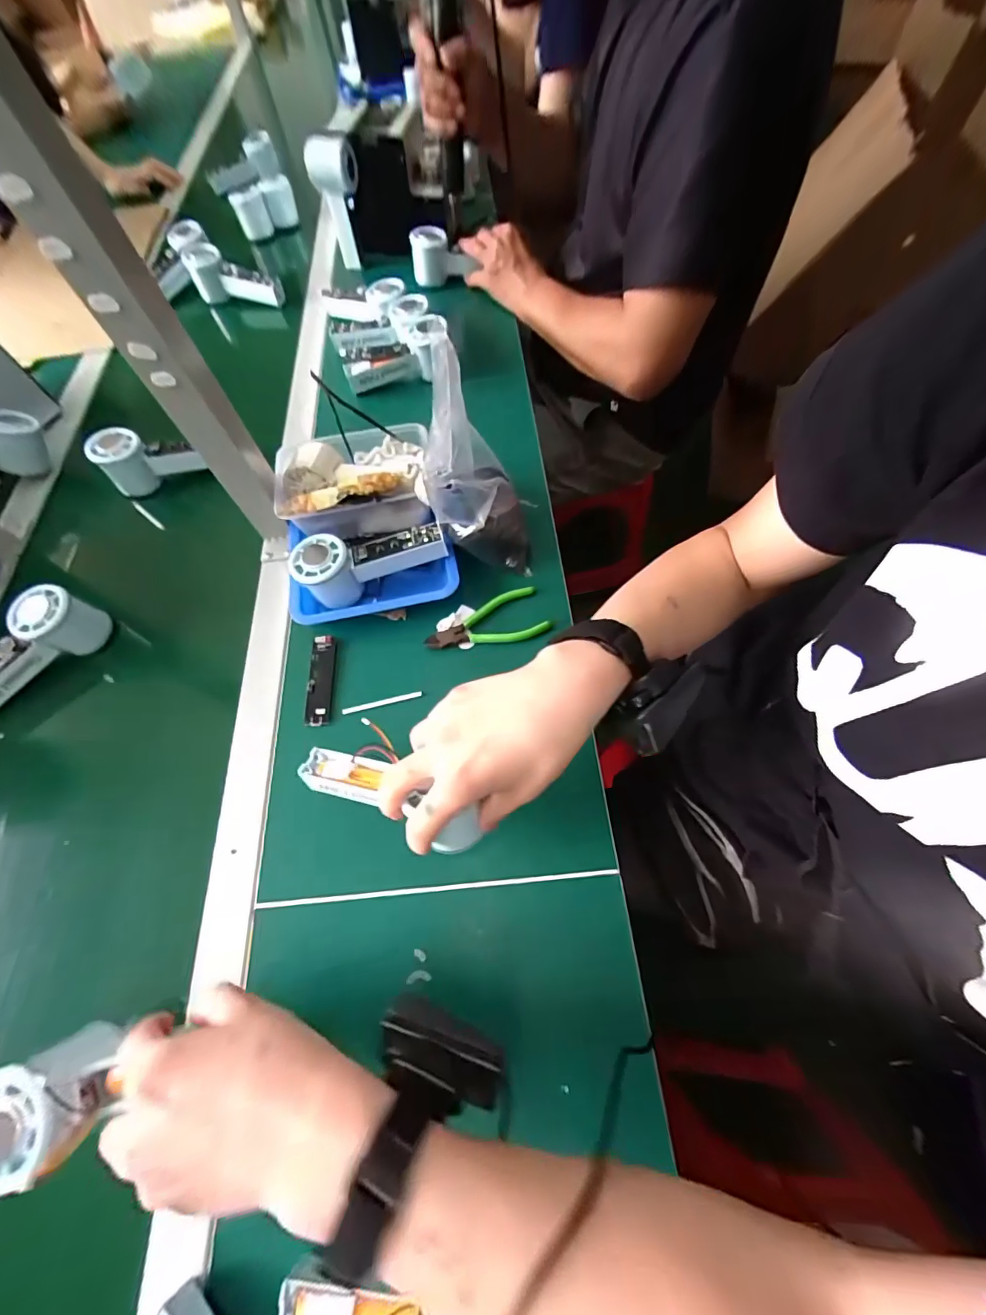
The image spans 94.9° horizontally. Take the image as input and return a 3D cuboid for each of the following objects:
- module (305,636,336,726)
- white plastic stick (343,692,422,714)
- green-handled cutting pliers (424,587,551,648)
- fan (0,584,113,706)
[{"bbox_3d":[-0.170,0.022,0.444,0.025,0.010,0.090,-4,64,2],"label":"module"},{"bbox_3d":[-0.106,0.043,0.436,0.076,0.004,0.005,-13,65,-5],"label":"white plastic stick"},{"bbox_3d":[-0.007,-0.031,0.464,0.122,0.009,0.054,-23,65,-7],"label":"green-handled cutting pliers"},{"bbox_3d":[-0.472,-0.008,0.447,0.149,0.054,0.048,-41,68,-15],"label":"fan"}]

